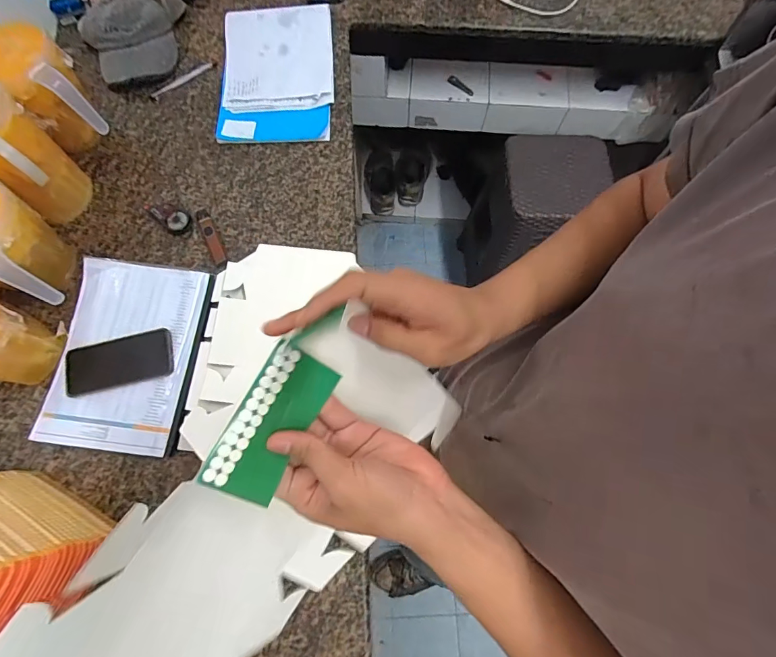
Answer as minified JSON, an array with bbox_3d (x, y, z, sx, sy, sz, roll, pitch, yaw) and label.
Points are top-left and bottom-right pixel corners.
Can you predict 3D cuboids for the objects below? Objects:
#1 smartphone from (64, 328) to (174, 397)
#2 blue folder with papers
[{"bbox_3d":[-0.416,0.053,0.661,0.159,0.016,0.073,-14,74,-4],"label":"smartphone"},{"bbox_3d":[-0.216,-0.492,0.819,0.212,0.043,0.283,-1,73,0],"label":"blue folder with papers"}]

